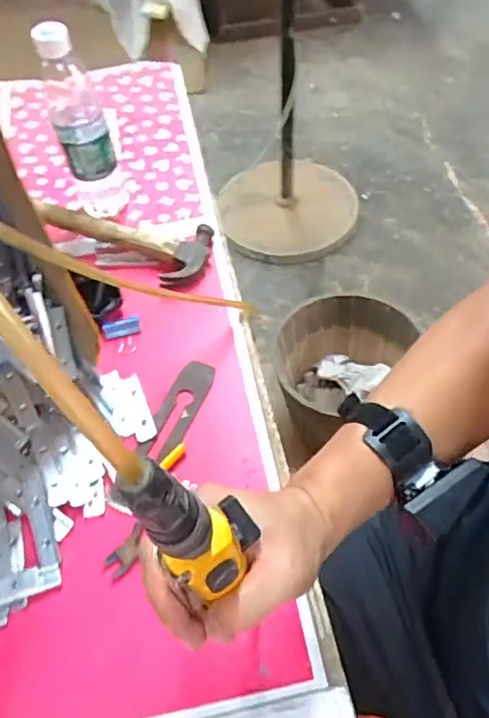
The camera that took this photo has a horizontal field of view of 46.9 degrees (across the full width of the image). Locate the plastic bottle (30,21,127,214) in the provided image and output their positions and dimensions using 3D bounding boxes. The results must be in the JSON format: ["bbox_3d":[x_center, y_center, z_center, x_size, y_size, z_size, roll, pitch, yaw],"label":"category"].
[{"bbox_3d":[-0.193,-0.276,0.665,0.066,0.223,0.074,-17,56,-9],"label":"plastic bottle"}]

